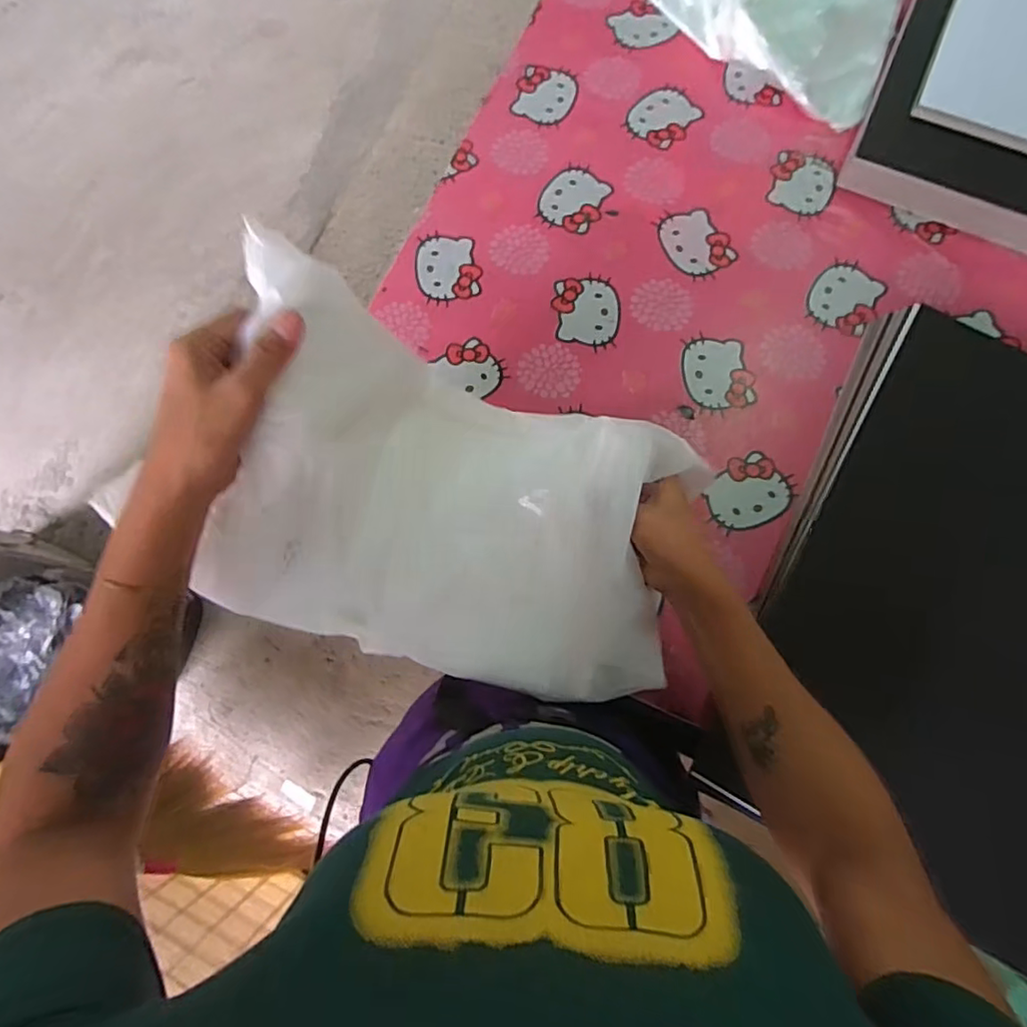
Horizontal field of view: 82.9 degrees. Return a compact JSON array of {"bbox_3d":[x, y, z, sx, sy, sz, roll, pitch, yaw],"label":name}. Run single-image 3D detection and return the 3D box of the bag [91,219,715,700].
[{"bbox_3d":[-0.028,-0.006,0.445,0.333,0.228,0.253,16,78,4],"label":"bag"}]

